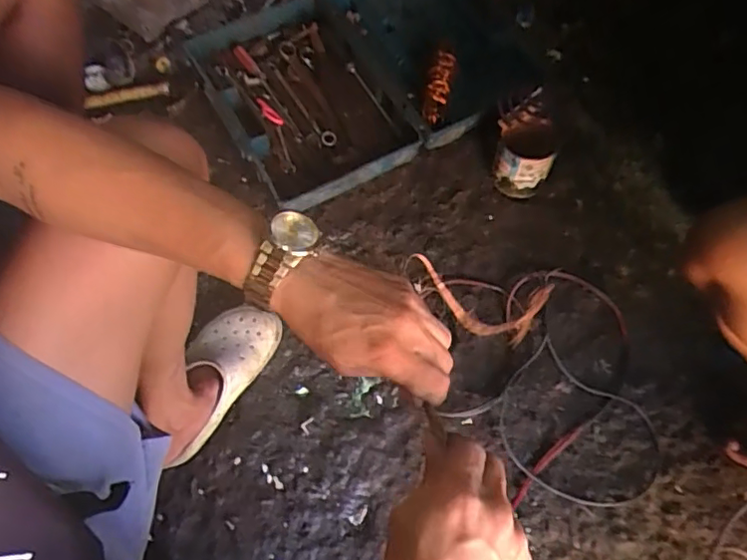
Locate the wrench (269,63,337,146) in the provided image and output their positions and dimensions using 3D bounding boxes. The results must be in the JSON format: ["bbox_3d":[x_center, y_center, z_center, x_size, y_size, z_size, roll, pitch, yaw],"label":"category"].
[{"bbox_3d":[-0.136,-0.338,1.085,0.031,0.016,0.235,-27,69,-15],"label":"wrench"}]

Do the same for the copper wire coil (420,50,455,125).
[{"bbox_3d":[0.120,-0.359,1.045,0.047,0.049,0.149,14,92,3],"label":"copper wire coil"}]

